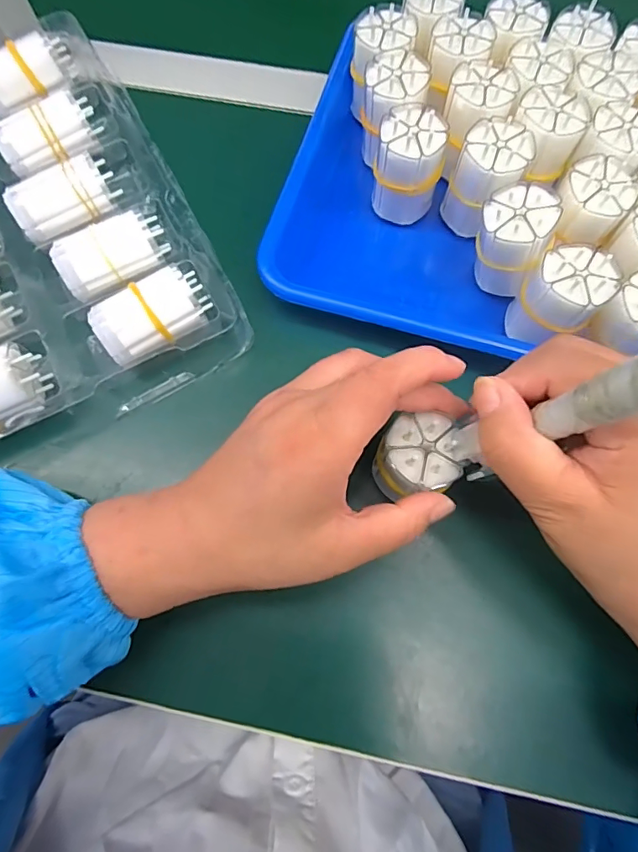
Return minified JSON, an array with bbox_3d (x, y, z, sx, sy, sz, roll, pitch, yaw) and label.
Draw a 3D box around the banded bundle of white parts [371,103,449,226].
[{"bbox_3d":[0.054,-0.155,0.298,0.038,0.065,0.031,22,74,7],"label":"banded bundle of white parts"}]

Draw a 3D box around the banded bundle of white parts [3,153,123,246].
[{"bbox_3d":[-0.159,-0.143,0.300,0.063,0.023,0.033,-27,74,-8],"label":"banded bundle of white parts"}]

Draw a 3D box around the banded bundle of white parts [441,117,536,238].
[{"bbox_3d":[0.100,-0.148,0.290,0.037,0.051,0.040,27,74,9],"label":"banded bundle of white parts"}]

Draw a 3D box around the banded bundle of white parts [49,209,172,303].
[{"bbox_3d":[-0.124,-0.102,0.293,0.064,0.031,0.031,-29,74,-8],"label":"banded bundle of white parts"}]

